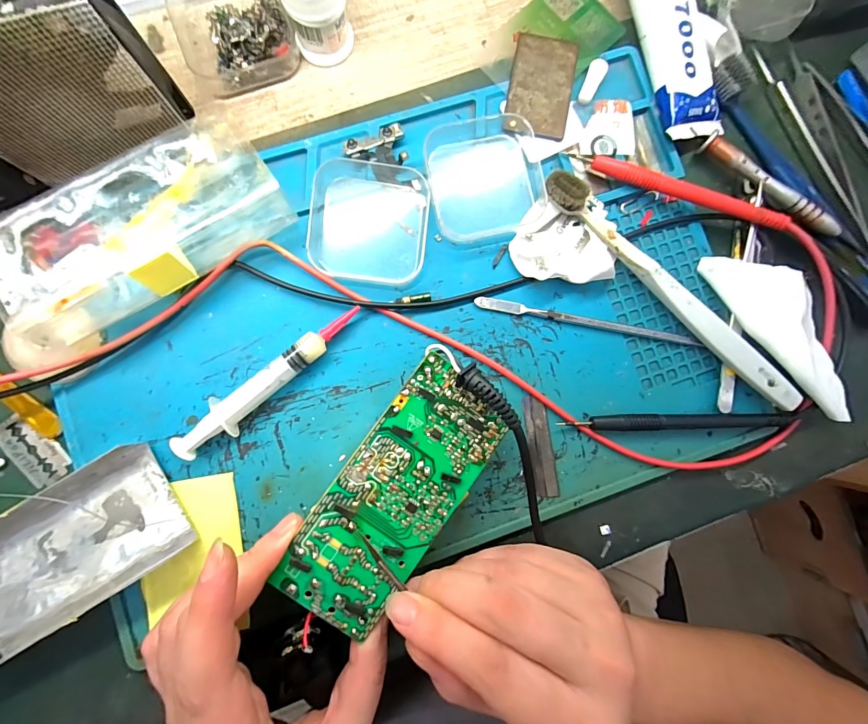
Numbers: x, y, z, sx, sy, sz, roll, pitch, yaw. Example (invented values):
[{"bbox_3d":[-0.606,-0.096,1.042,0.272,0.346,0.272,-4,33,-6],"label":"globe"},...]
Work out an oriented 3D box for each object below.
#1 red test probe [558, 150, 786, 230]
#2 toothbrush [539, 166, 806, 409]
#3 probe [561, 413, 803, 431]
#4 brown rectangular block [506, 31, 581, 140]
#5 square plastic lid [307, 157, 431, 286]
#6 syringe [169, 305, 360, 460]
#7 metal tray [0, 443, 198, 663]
[{"bbox_3d":[0.140,-0.100,0.214,0.124,0.016,0.011,18,86,-2],"label":"red test probe"},{"bbox_3d":[0.132,-0.041,0.210,0.180,0.017,0.016,44,86,0],"label":"toothbrush"},{"bbox_3d":[0.140,0.034,0.210,0.134,0.009,0.008,0,87,-3],"label":"probe"},{"bbox_3d":[0.063,-0.162,0.219,0.037,0.006,0.061,11,86,-2],"label":"brown rectangular block"},{"bbox_3d":[-0.036,-0.080,0.211,0.064,0.009,0.068,6,87,-2],"label":"square plastic lid"},{"bbox_3d":[-0.088,0.008,0.199,0.020,0.015,0.113,44,86,0],"label":"syringe"},{"bbox_3d":[-0.191,0.098,0.190,0.119,0.013,0.065,-31,89,-4],"label":"metal tray"}]

